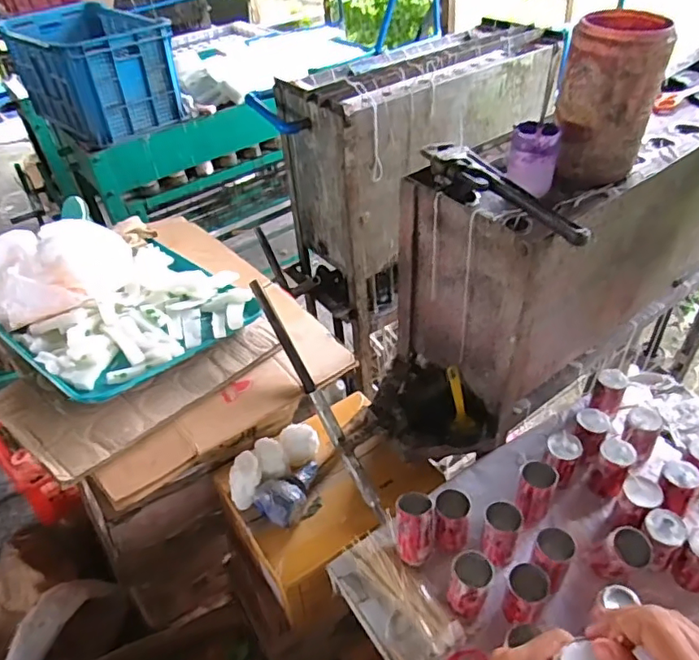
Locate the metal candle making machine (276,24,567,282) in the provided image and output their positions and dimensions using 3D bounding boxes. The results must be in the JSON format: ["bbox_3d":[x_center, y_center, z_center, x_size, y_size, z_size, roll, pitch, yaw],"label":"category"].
[{"bbox_3d":[0.177,-0.531,1.565,0.684,0.454,0.320,-28,46,-23],"label":"metal candle making machine"}]

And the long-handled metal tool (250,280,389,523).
[{"bbox_3d":[-0.051,0.117,0.913,0.025,0.029,0.434,-29,92,-24],"label":"long-handled metal tool"}]

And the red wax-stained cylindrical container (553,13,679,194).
[{"bbox_3d":[0.381,-0.342,0.826,0.130,0.208,0.138,12,45,19],"label":"red wax-stained cylindrical container"}]

